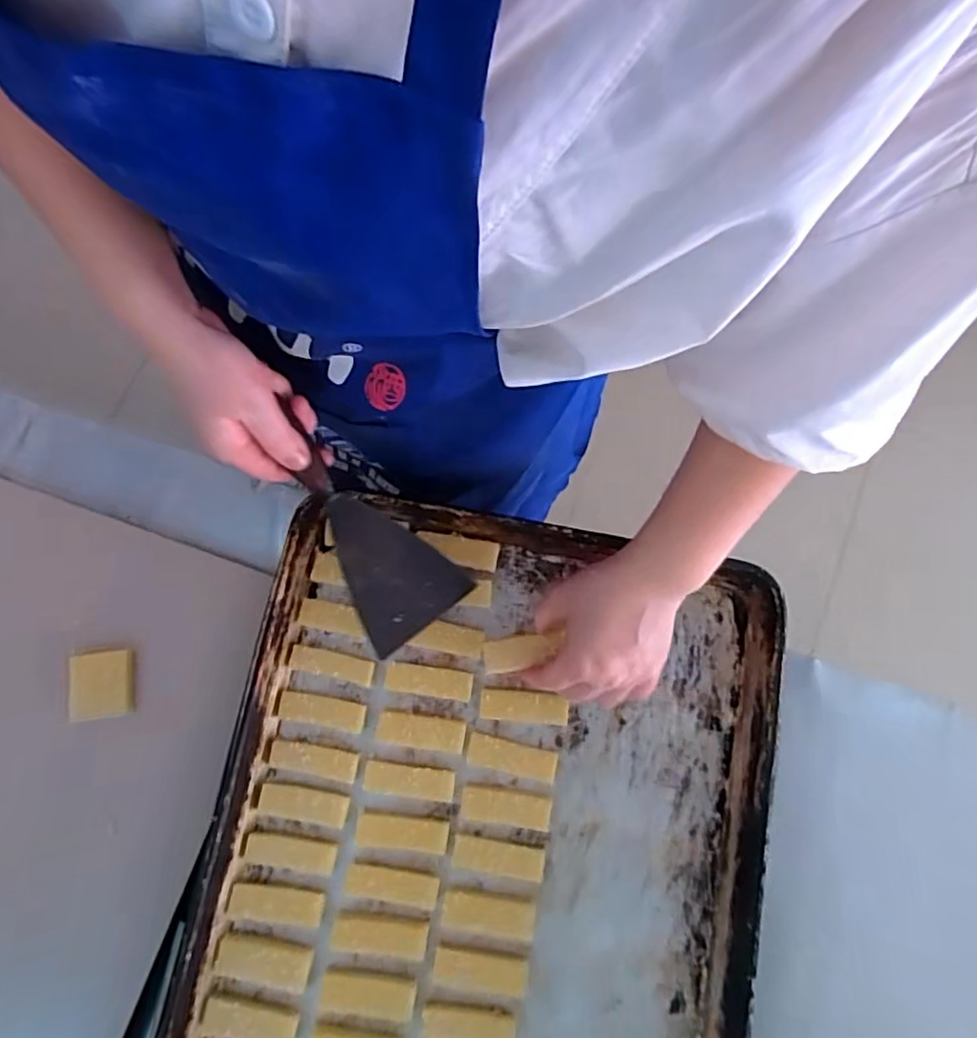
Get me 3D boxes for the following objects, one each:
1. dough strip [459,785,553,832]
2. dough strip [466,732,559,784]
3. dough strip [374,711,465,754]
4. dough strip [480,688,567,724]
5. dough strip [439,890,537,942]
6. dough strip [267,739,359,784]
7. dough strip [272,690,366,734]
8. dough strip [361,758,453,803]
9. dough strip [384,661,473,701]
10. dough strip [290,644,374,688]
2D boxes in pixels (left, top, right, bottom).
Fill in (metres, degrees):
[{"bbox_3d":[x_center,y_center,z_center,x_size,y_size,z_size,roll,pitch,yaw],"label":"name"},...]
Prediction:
[{"bbox_3d":[0.014,0.232,0.501,0.071,0.007,0.027,6,79,2],"label":"dough strip"},{"bbox_3d":[0.019,0.195,0.510,0.072,0.007,0.026,13,79,3],"label":"dough strip"},{"bbox_3d":[-0.056,0.174,0.512,0.071,0.011,0.025,7,79,2],"label":"dough strip"},{"bbox_3d":[0.029,0.155,0.516,0.071,0.014,0.025,4,79,2],"label":"dough strip"},{"bbox_3d":[0.000,0.310,0.490,0.072,0.008,0.029,9,79,3],"label":"dough strip"},{"bbox_3d":[-0.143,0.196,0.506,0.072,0.007,0.022,11,79,3],"label":"dough strip"},{"bbox_3d":[-0.140,0.159,0.518,0.074,0.009,0.022,10,79,3],"label":"dough strip"},{"bbox_3d":[-0.064,0.212,0.504,0.072,0.009,0.025,8,79,2],"label":"dough strip"},{"bbox_3d":[-0.050,0.135,0.518,0.073,0.010,0.024,7,79,2],"label":"dough strip"},{"bbox_3d":[-0.132,0.122,0.523,0.071,0.011,0.021,13,79,3],"label":"dough strip"}]

